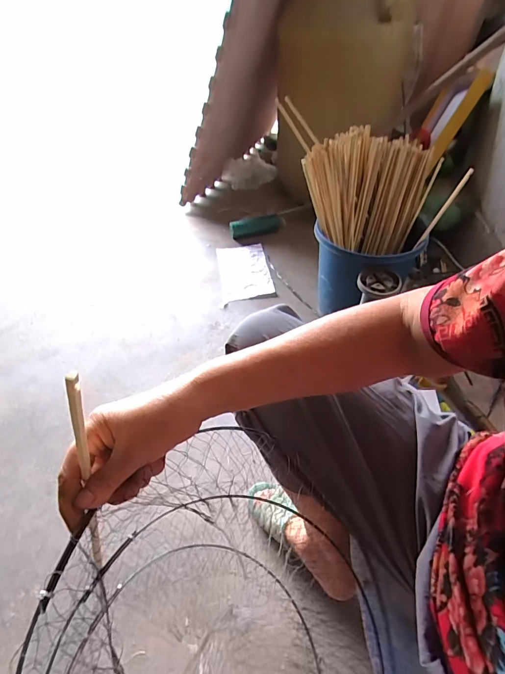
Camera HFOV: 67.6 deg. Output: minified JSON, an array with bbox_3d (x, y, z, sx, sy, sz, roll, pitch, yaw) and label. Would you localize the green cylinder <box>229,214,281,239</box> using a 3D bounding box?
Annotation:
[{"bbox_3d":[0.013,-0.386,1.320,0.181,0.055,0.049,-11,47,-7],"label":"green cylinder"}]

